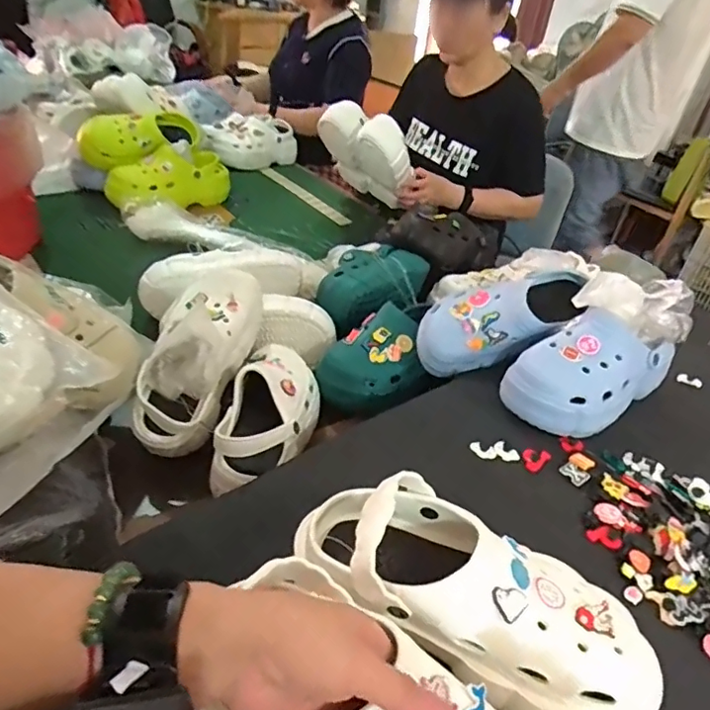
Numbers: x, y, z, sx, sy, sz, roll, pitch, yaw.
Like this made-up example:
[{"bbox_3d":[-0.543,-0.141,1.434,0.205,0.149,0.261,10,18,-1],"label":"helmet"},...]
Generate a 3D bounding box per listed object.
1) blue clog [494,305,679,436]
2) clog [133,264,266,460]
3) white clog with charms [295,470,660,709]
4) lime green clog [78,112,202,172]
[{"bbox_3d":[0.295,0.012,0.678,0.226,0.097,0.107,-20,45,-30],"label":"blue clog"},{"bbox_3d":[-0.198,0.003,0.686,0.094,0.111,0.237,16,68,13],"label":"clog"},{"bbox_3d":[0.086,0.182,0.419,0.271,0.106,0.113,19,39,17],"label":"white clog with charms"},{"bbox_3d":[-0.461,-0.458,1.206,0.104,0.116,0.255,34,43,30],"label":"lime green clog"}]

